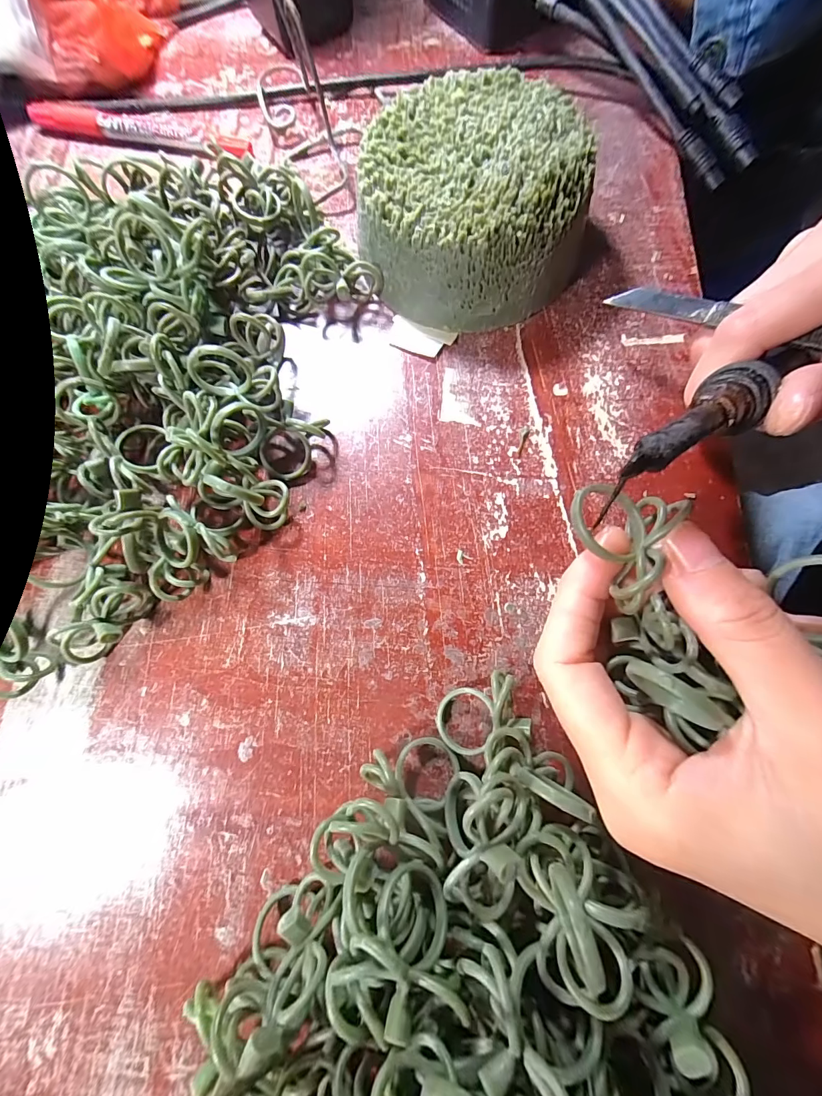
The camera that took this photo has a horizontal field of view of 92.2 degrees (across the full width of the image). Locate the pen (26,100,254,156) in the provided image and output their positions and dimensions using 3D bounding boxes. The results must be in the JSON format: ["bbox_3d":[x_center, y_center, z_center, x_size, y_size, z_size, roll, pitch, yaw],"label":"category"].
[{"bbox_3d":[-0.162,-0.248,0.234,0.141,0.011,0.010,14,77,5],"label":"pen"}]

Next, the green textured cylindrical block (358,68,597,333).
[{"bbox_3d":[0.027,-0.157,0.184,0.095,0.046,0.094,0,76,1],"label":"green textured cylindrical block"}]

